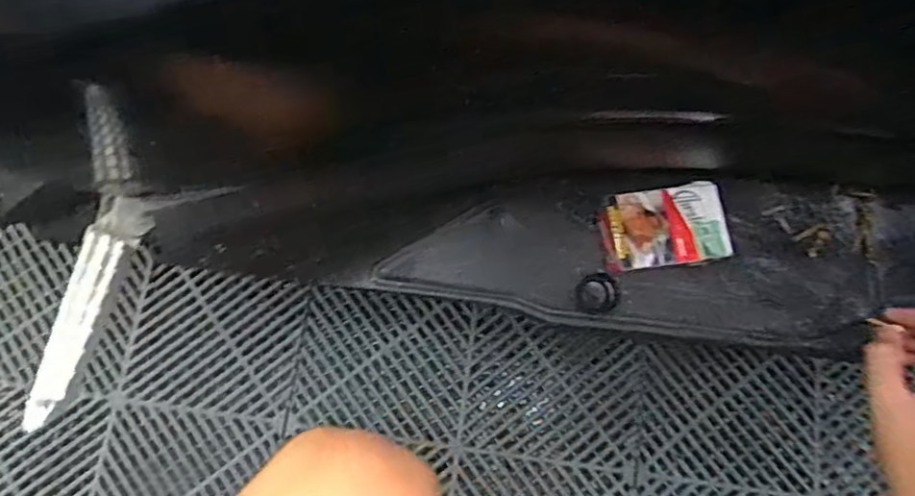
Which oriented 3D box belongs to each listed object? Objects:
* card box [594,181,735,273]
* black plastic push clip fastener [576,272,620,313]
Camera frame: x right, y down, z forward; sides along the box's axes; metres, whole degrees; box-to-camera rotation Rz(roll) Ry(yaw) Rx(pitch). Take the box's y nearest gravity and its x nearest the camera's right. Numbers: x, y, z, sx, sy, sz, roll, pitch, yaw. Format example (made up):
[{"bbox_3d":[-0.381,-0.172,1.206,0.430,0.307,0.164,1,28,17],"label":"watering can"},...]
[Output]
[{"bbox_3d":[0.153,-0.016,0.491,0.092,0.018,0.058,-9,76,-4],"label":"card box"},{"bbox_3d":[0.102,0.033,0.491,0.034,0.012,0.030,-12,105,-9],"label":"black plastic push clip fastener"}]

